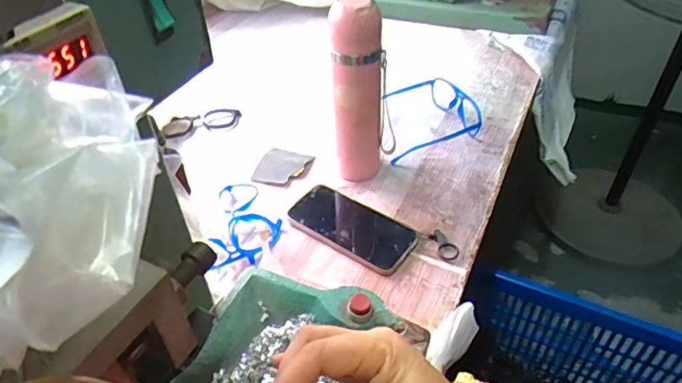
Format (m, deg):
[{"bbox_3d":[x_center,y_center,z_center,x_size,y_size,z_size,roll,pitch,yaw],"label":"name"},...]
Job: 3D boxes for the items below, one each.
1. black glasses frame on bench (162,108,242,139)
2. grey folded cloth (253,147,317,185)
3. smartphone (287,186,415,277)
[{"bbox_3d":[-0.231,-0.117,0.797,0.129,0.023,0.046,-15,44,-13],"label":"black glasses frame on bench"},{"bbox_3d":[-0.085,-0.036,0.698,0.064,0.011,0.079,14,45,17],"label":"grey folded cloth"},{"bbox_3d":[0.014,0.042,0.603,0.159,0.013,0.085,26,50,27],"label":"smartphone"}]

